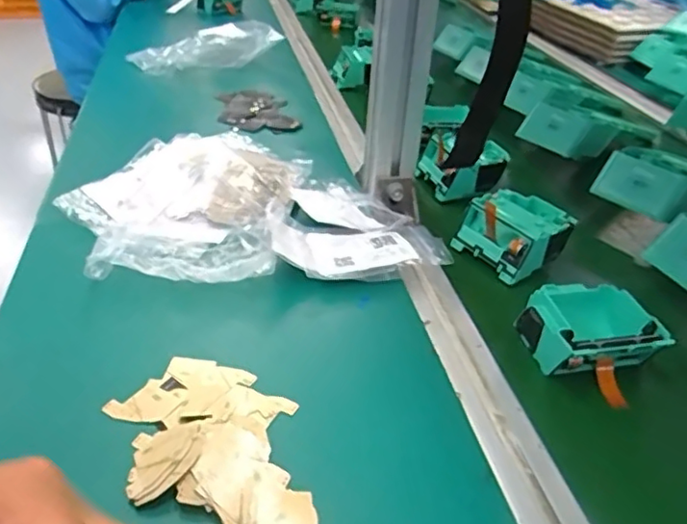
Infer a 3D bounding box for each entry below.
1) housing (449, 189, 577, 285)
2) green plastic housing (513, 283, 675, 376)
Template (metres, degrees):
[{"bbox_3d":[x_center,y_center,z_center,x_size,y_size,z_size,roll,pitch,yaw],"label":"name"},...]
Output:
[{"bbox_3d":[0.146,-0.026,0.524,0.072,0.042,0.074,-17,40,-26],"label":"housing"},{"bbox_3d":[0.168,0.045,0.426,0.073,0.037,0.076,-6,36,-12],"label":"green plastic housing"}]

